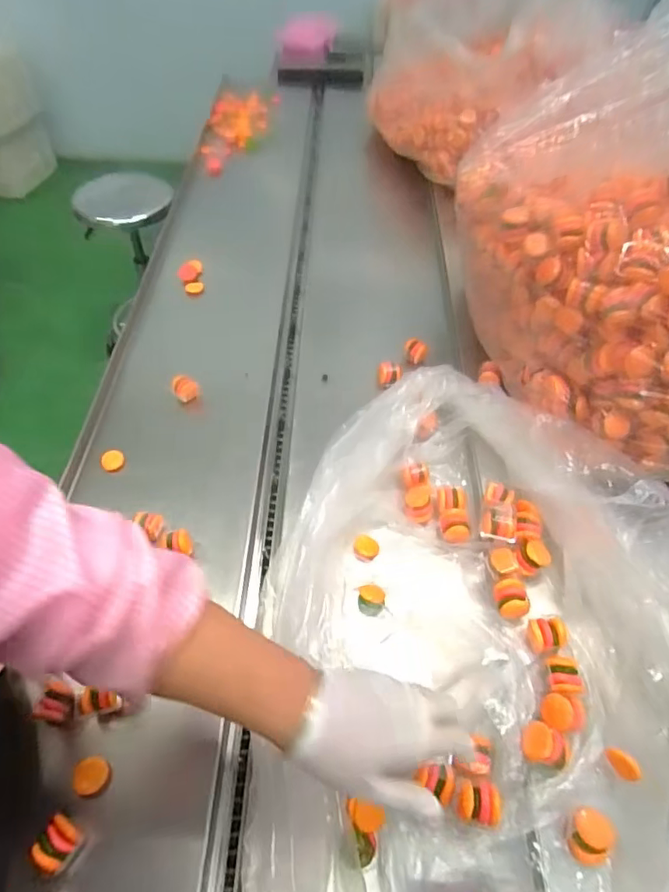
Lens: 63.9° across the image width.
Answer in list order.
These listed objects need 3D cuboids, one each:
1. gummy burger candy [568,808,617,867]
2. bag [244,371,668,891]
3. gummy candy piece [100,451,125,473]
[{"bbox_3d":[0.198,0.304,0.417,0.032,0.031,0.034,0,51,-1],"label":"gummy burger candy"},{"bbox_3d":[0.159,0.195,0.453,0.431,0.147,0.665,1,51,0],"label":"bag"},{"bbox_3d":[-0.280,0.019,0.678,0.028,0.012,0.028,0,51,-1],"label":"gummy candy piece"}]

